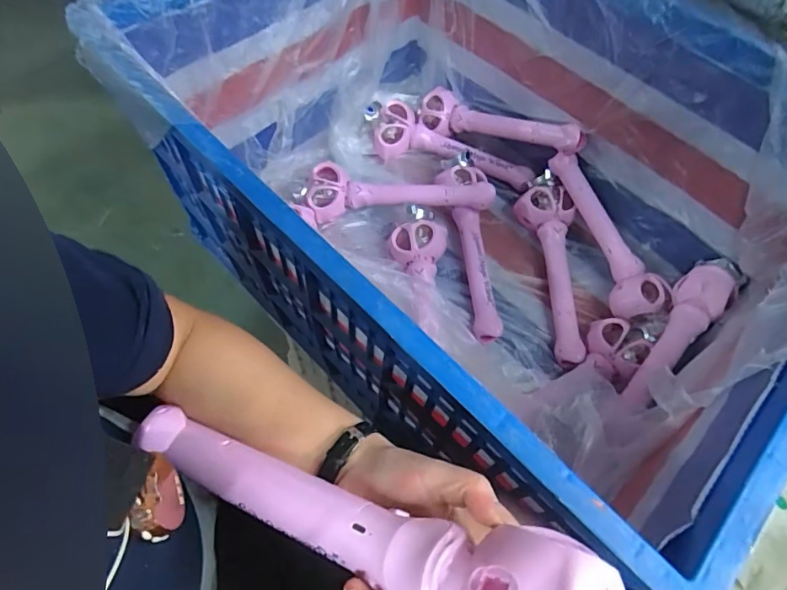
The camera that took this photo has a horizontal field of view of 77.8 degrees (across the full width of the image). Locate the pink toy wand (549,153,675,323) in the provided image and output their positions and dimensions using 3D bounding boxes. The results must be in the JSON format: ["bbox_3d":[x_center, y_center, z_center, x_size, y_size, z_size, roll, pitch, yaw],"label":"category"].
[{"bbox_3d":[0.367,-0.109,0.852,0.088,0.062,0.317,-18,75,-12],"label":"pink toy wand"}]

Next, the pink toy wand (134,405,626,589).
[{"bbox_3d":[-0.031,0.131,0.277,0.344,0.047,0.082,8,56,33],"label":"pink toy wand"}]

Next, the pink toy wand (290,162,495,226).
[{"bbox_3d":[0.000,-0.185,0.887,0.345,0.070,0.087,2,63,-3],"label":"pink toy wand"}]

